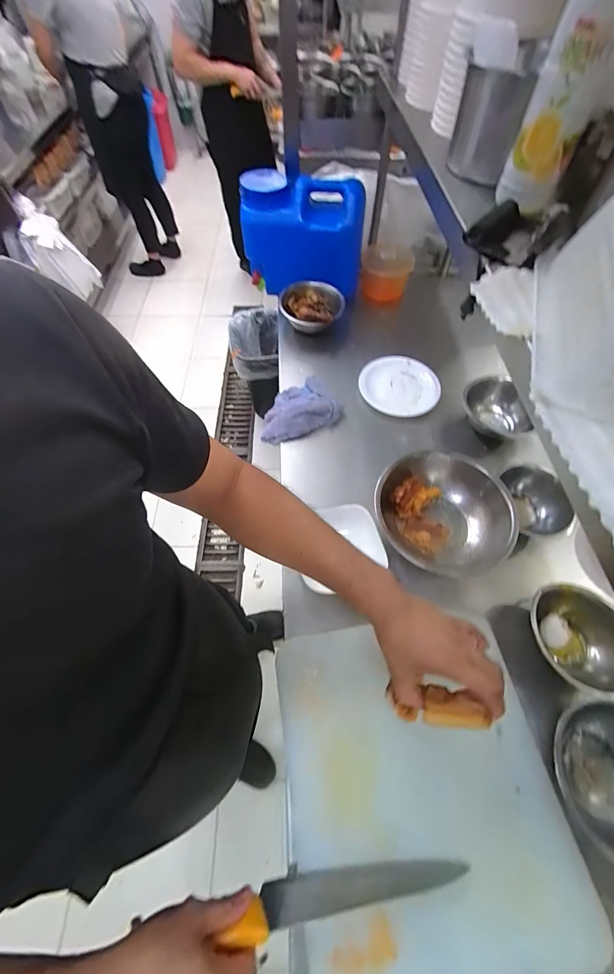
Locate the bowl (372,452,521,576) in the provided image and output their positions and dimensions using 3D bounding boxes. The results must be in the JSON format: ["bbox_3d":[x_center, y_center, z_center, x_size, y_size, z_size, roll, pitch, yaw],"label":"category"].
[{"bbox_3d":[0.235,0.055,0.643,0.218,0.103,0.210,0,60,0],"label":"bowl"}]

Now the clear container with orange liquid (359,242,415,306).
[{"bbox_3d":[0.225,-0.607,1.002,0.135,0.113,0.133,13,61,7],"label":"clear container with orange liquid"}]

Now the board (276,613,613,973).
[{"bbox_3d":[0.147,0.386,0.466,0.341,0.030,0.381,-9,58,-4],"label":"board"}]

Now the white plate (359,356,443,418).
[{"bbox_3d":[0.224,-0.240,0.841,0.173,0.033,0.176,0,60,0],"label":"white plate"}]

